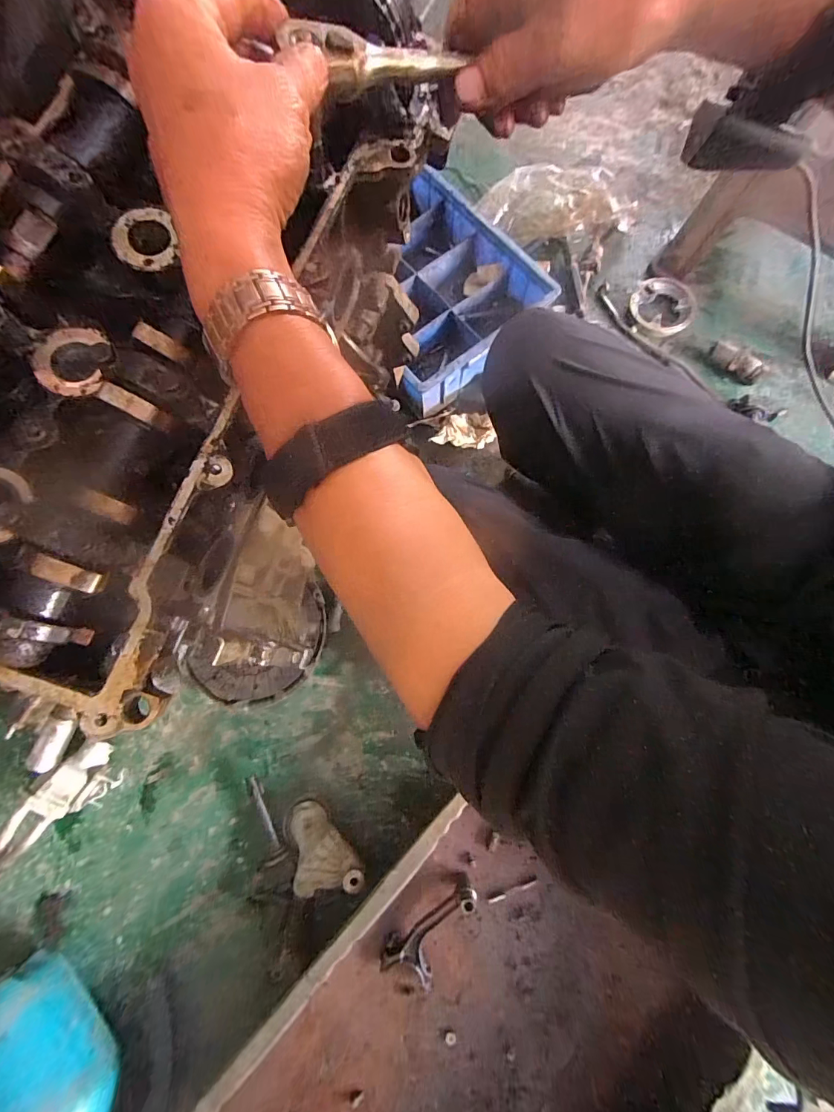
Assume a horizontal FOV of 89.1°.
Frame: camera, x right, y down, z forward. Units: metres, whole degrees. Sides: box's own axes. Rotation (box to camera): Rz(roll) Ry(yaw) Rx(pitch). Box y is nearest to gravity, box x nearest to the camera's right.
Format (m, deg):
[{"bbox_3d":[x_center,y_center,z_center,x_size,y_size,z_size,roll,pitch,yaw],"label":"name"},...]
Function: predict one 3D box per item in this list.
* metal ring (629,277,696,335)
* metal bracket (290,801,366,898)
[{"bbox_3d":[0.480,-0.490,0.817,0.118,0.026,0.144,32,80,7],"label":"metal ring"},{"bbox_3d":[-0.137,0.423,0.623,0.105,0.040,0.120,-12,78,-2],"label":"metal bracket"}]

